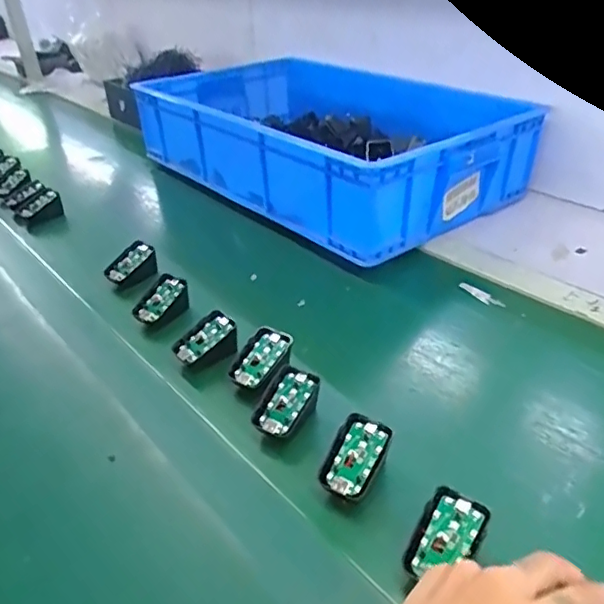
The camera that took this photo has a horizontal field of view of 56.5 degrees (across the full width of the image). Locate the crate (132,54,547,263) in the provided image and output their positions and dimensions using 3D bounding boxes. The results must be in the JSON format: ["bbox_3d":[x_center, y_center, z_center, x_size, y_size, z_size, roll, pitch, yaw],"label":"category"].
[{"bbox_3d":[0.016,-0.327,1.039,0.443,0.133,0.714,-27,37,-28],"label":"crate"}]

